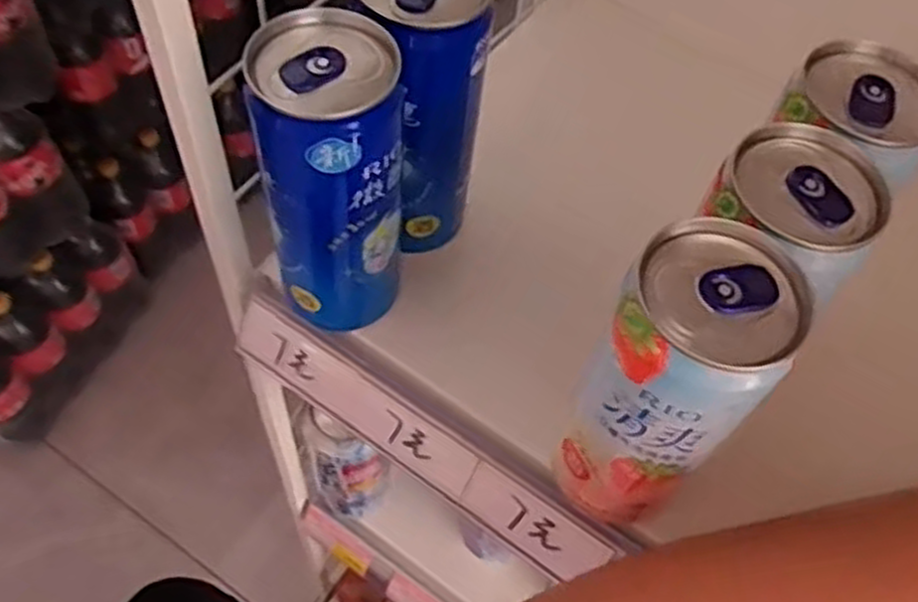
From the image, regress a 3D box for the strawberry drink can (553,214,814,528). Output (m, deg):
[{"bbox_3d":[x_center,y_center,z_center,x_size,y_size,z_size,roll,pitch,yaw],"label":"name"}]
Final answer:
[{"bbox_3d":[0.073,0.034,0.290,0.051,0.134,0.054,2,58,-3],"label":"strawberry drink can"}]

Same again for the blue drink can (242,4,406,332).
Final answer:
[{"bbox_3d":[-0.050,-0.043,0.326,0.052,0.138,0.052,-1,59,-5],"label":"blue drink can"}]

